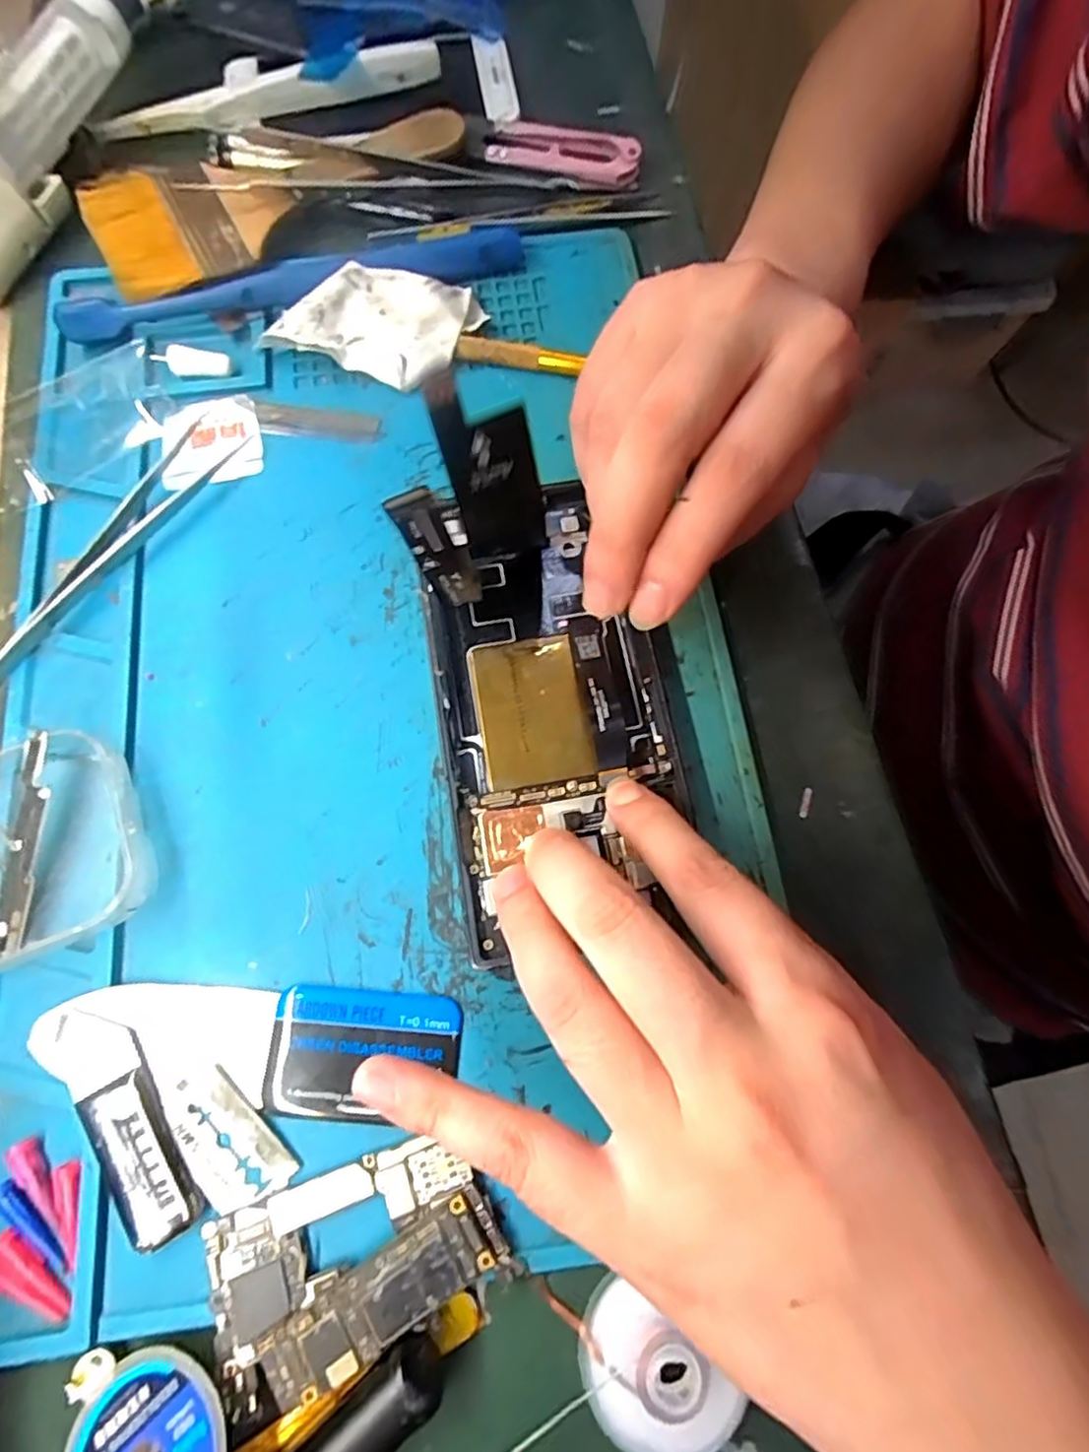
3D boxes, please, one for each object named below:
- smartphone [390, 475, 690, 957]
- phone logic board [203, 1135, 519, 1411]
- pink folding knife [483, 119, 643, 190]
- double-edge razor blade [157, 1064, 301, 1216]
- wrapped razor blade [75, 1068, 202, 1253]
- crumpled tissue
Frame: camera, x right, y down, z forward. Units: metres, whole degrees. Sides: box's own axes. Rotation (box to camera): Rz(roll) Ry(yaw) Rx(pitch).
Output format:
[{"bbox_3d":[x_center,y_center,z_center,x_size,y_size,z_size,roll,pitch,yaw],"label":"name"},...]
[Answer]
[{"bbox_3d":[-0.001,-0.014,0.218,0.076,0.013,0.158,-12,74,-5],"label":"smartphone"},{"bbox_3d":[-0.051,0.142,0.170,0.074,0.008,0.042,-19,75,-7],"label":"phone logic board"},{"bbox_3d":[0.009,-0.260,0.289,0.069,0.010,0.025,15,73,3],"label":"pink folding knife"},{"bbox_3d":[-0.091,0.117,0.181,0.022,0.004,0.039,-39,78,-12],"label":"double-edge razor blade"},{"bbox_3d":[-0.112,0.120,0.176,0.019,0.005,0.044,-32,77,-11],"label":"wrapped razor blade"},{"bbox_3d":[-0.066,-0.162,0.256,0.072,0.016,0.047,13,73,2],"label":"crumpled tissue"}]

